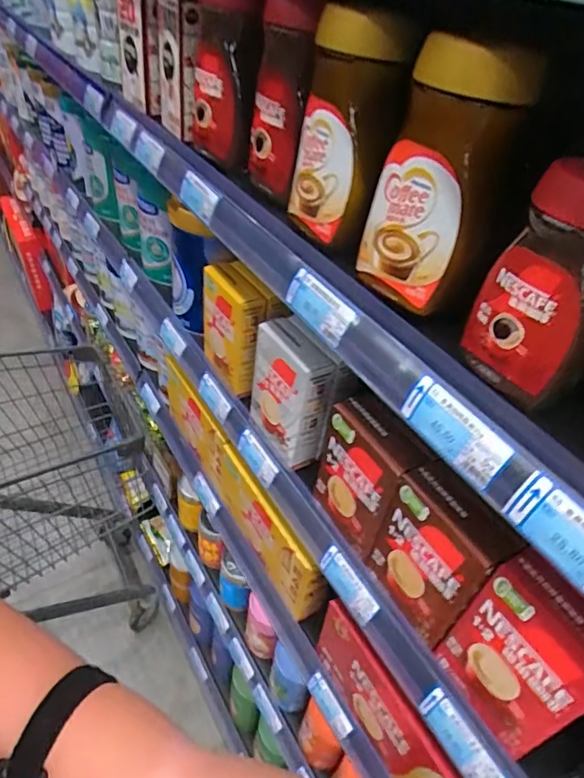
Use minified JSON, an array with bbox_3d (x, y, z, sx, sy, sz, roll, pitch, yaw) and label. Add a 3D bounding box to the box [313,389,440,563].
[{"bbox_3d":[0.070,0.085,0.520,0.036,0.145,0.107,-18,47,-26],"label":"box"}]

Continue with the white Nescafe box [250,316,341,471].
[{"bbox_3d":[-0.005,0.001,0.617,0.051,0.147,0.108,-19,47,-27],"label":"white Nescafe box"}]

